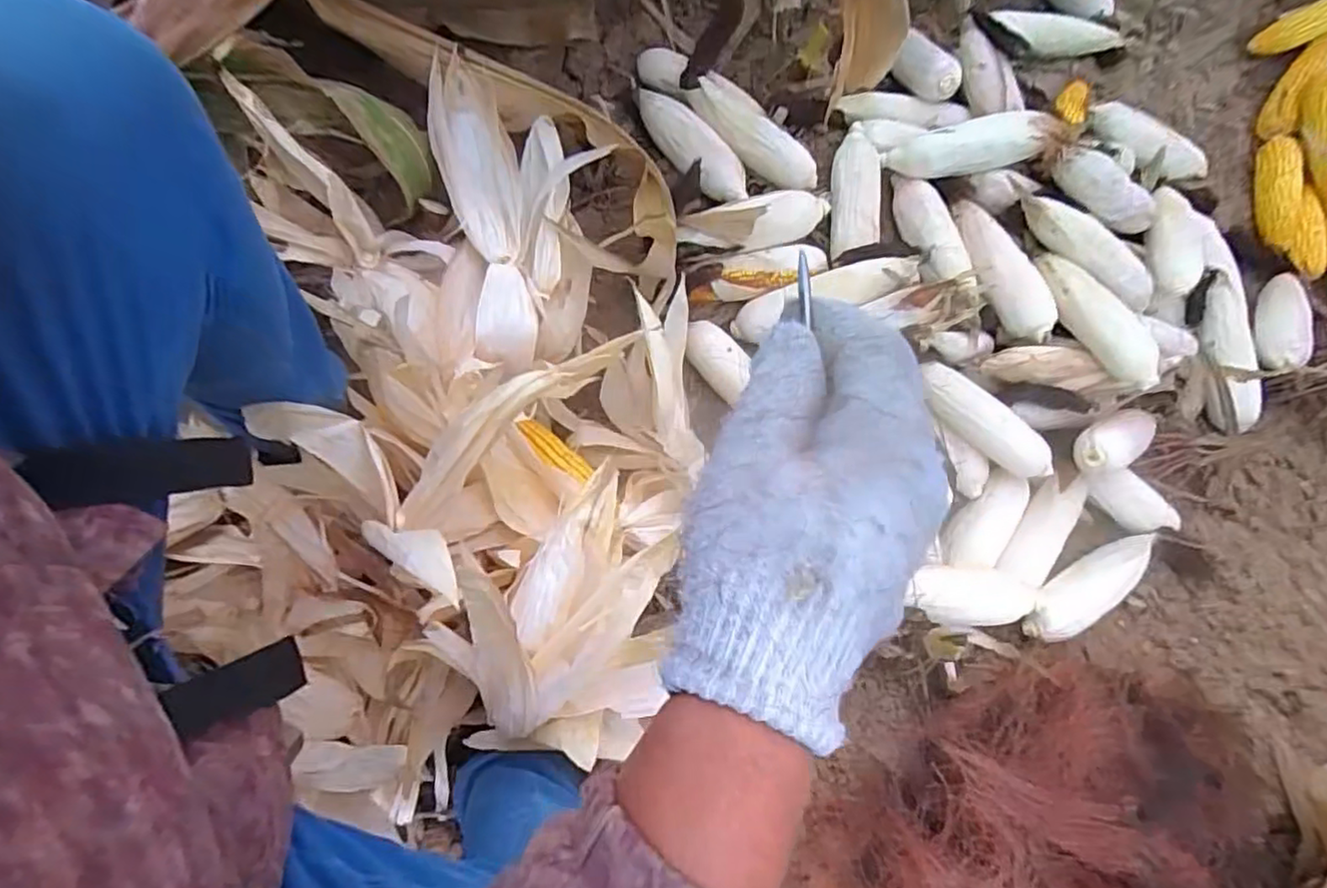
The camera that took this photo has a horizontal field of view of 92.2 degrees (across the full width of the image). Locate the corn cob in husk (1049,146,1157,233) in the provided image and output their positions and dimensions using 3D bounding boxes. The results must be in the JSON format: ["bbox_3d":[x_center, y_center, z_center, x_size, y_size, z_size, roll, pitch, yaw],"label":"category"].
[{"bbox_3d":[0.570,-0.322,0.819,0.200,0.046,0.048,14,71,-27],"label":"corn cob in husk"}]

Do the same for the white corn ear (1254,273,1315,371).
[{"bbox_3d":[0.854,-0.170,0.880,0.052,0.042,0.180,27,60,6],"label":"white corn ear"}]

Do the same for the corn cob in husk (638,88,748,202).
[{"bbox_3d":[0.029,-0.382,0.813,0.055,0.042,0.209,-39,85,-15],"label":"corn cob in husk"}]

